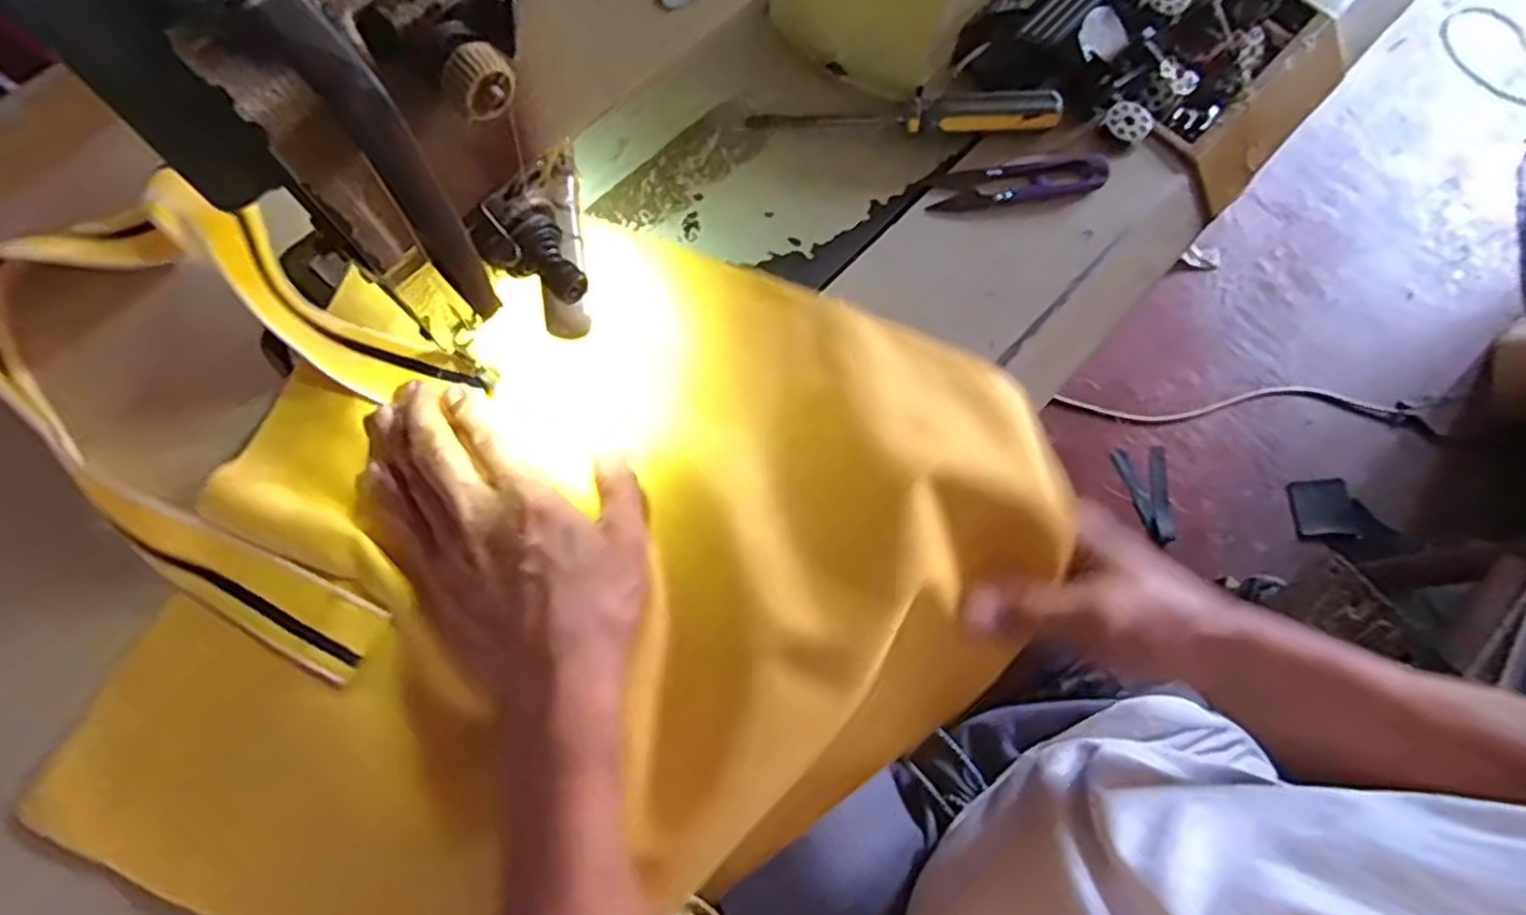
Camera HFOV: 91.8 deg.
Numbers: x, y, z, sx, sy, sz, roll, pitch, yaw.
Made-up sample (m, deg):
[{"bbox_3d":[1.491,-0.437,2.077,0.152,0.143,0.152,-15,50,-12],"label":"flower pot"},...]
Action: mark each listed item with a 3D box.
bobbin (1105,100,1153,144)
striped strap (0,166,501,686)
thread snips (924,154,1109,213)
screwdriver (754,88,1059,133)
[{"bbox_3d":[0.204,-0.187,0.413,0.025,0.007,0.024,0,73,-1],"label":"bobbin"},{"bbox_3d":[-0.250,-0.033,0.332,0.253,0.046,0.149,34,75,9],"label":"striped strap"},{"bbox_3d":[0.140,-0.151,0.405,0.098,0.005,0.027,-9,73,-4],"label":"thread snips"},{"bbox_3d":[0.078,-0.190,0.407,0.165,0.019,0.023,3,73,0],"label":"screwdriver"}]

